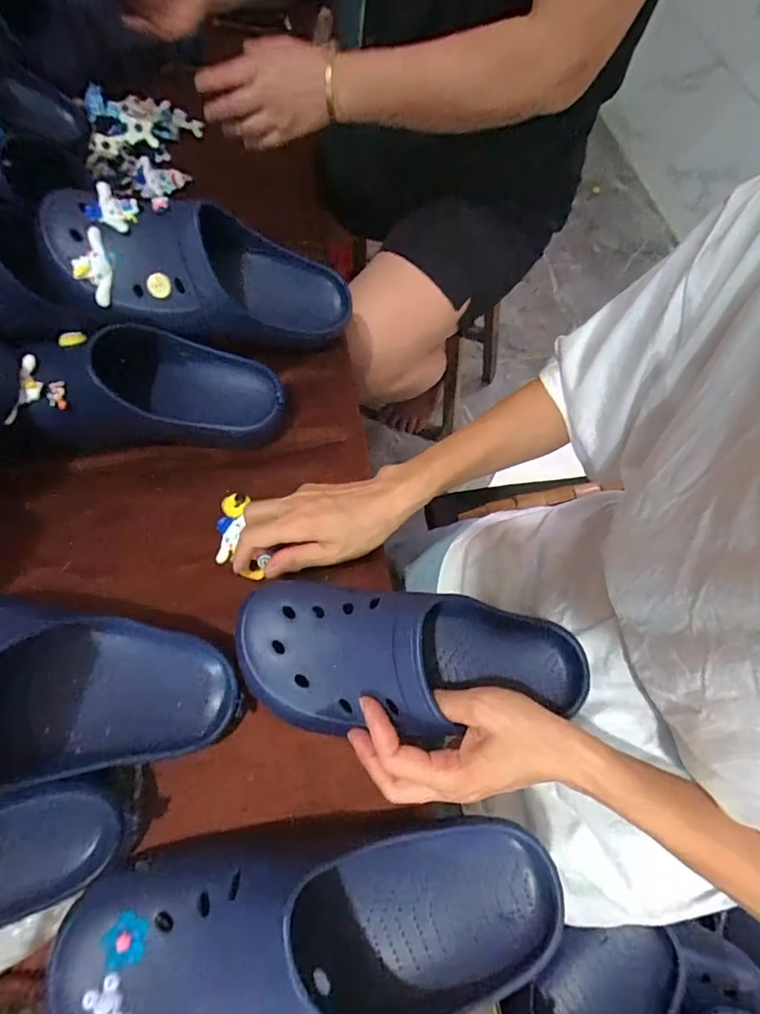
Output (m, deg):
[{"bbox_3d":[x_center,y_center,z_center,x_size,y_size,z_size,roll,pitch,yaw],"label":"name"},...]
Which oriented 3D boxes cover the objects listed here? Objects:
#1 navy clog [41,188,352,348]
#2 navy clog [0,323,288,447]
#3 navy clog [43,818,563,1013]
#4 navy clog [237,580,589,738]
[{"bbox_3d":[-0.162,-0.229,0.473,0.280,0.103,0.094,6,58,-22],"label":"navy clog"},{"bbox_3d":[-0.215,-0.112,0.463,0.246,0.081,0.109,3,64,-1],"label":"navy clog"},{"bbox_3d":[-0.036,0.255,0.290,0.299,0.097,0.112,-5,64,-5],"label":"navy clog"},{"bbox_3d":[0.027,0.107,0.357,0.251,0.074,0.101,5,59,-8],"label":"navy clog"}]

